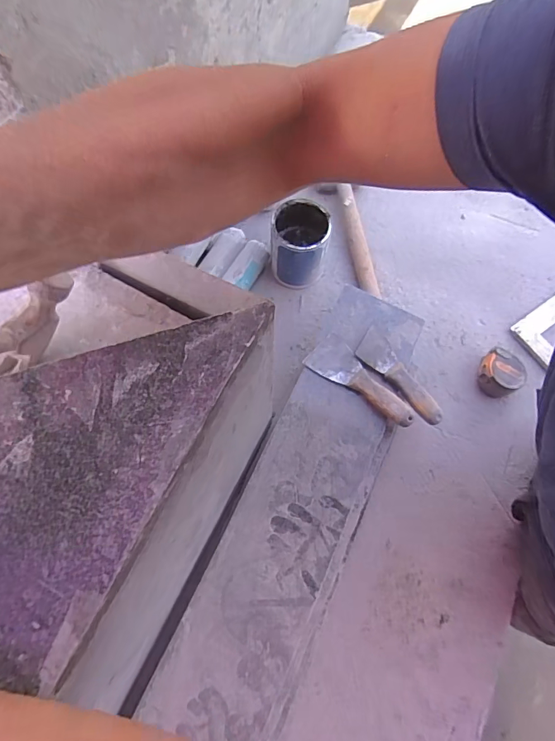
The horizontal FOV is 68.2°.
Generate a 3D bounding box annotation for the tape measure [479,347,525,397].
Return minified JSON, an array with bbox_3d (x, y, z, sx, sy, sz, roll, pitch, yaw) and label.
[{"bbox_3d":[0.381,0.006,0.705,0.066,0.041,0.069,-43,77,-15],"label":"tape measure"}]

